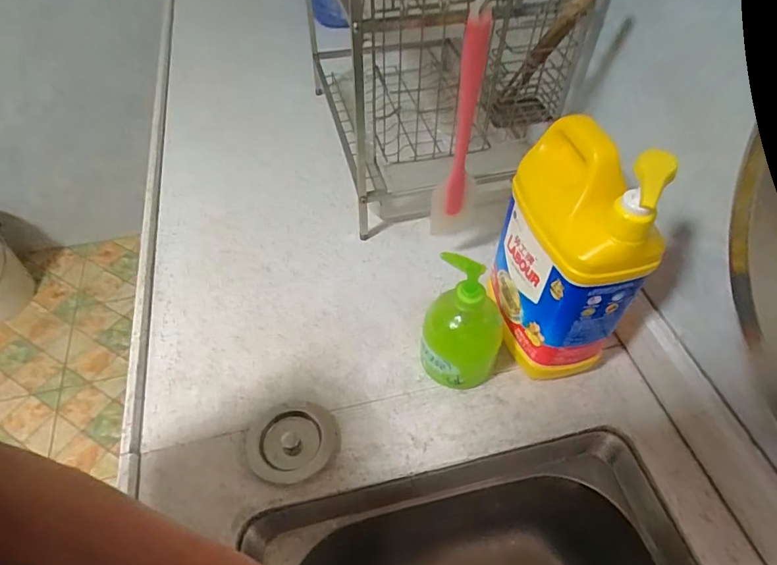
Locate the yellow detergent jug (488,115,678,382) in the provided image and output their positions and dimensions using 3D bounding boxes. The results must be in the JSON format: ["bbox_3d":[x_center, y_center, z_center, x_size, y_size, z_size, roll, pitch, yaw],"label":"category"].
[{"bbox_3d":[0.166,-0.025,0.483,0.089,0.281,0.151,-13,51,-10],"label":"yellow detergent jug"}]

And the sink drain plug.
[{"bbox_3d":[-0.096,0.163,0.503,0.091,0.014,0.079,-8,51,-6],"label":"sink drain plug"}]

